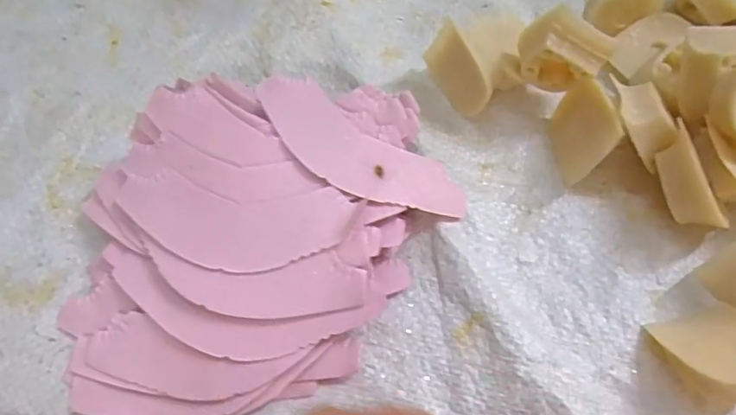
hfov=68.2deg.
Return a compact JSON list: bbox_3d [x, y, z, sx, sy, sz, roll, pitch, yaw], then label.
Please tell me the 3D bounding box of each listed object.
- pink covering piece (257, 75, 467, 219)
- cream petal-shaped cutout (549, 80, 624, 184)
[{"bbox_3d":[-0.008,-0.026,0.253,0.112,0.011,0.042,34,51,8],"label":"pink covering piece"},{"bbox_3d":[0.103,-0.039,0.262,0.004,0.038,0.045,10,56,-20],"label":"cream petal-shaped cutout"}]

